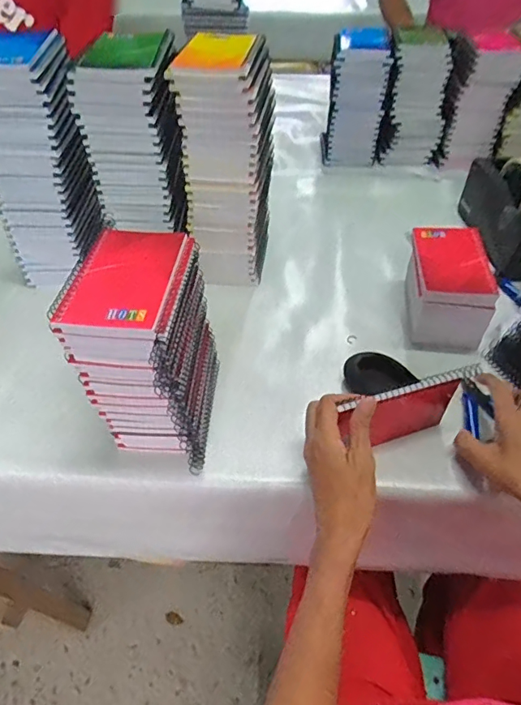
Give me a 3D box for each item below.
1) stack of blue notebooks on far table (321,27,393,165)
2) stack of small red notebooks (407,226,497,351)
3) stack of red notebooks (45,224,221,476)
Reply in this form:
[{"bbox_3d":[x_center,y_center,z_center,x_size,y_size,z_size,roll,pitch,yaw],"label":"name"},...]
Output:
[{"bbox_3d":[0.180,-0.488,0.918,0.107,0.202,0.166,6,47,7],"label":"stack of blue notebooks on far table"},{"bbox_3d":[0.228,-0.080,0.605,0.088,0.108,0.142,4,47,5],"label":"stack of small red notebooks"},{"bbox_3d":[-0.107,-0.002,0.479,0.100,0.191,0.129,1,47,3],"label":"stack of red notebooks"}]

